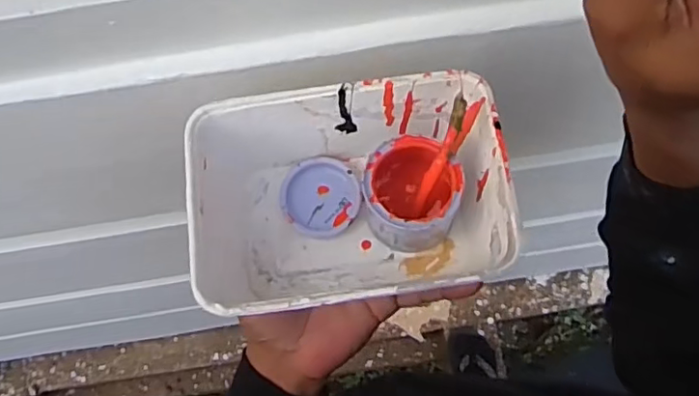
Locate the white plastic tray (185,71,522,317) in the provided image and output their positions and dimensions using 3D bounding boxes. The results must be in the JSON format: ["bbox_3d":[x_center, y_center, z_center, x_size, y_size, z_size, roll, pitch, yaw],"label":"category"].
[{"bbox_3d":[0.000,0.005,0.356,0.171,0.077,0.119,-8,72,-1],"label":"white plastic tray"}]

